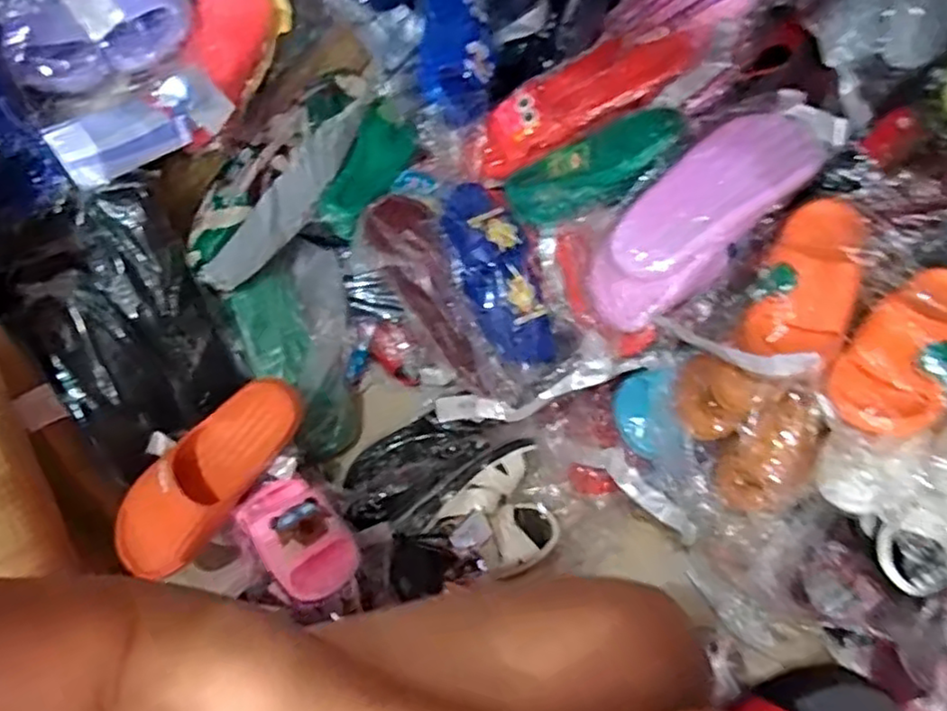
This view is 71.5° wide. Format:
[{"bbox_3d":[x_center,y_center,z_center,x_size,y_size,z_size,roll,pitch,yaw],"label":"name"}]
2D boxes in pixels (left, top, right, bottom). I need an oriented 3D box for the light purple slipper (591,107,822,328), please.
[{"bbox_3d":[0.235,-0.148,0.694,0.282,0.050,0.110,-44,66,4],"label":"light purple slipper"}]

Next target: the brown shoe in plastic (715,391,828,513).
[{"bbox_3d":[0.303,0.102,0.664,0.070,0.048,0.132,42,116,31],"label":"brown shoe in plastic"}]

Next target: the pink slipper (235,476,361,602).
[{"bbox_3d":[-0.187,0.192,0.704,0.095,0.060,0.152,-30,70,-37],"label":"pink slipper"}]

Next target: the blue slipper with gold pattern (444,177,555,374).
[{"bbox_3d":[0.030,-0.093,0.764,0.095,0.057,0.227,-24,96,-10],"label":"blue slipper with gold pattern"}]

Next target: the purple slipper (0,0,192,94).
[{"bbox_3d":[-0.395,-0.359,0.703,0.211,0.083,0.087,-38,66,-16],"label":"purple slipper"}]

